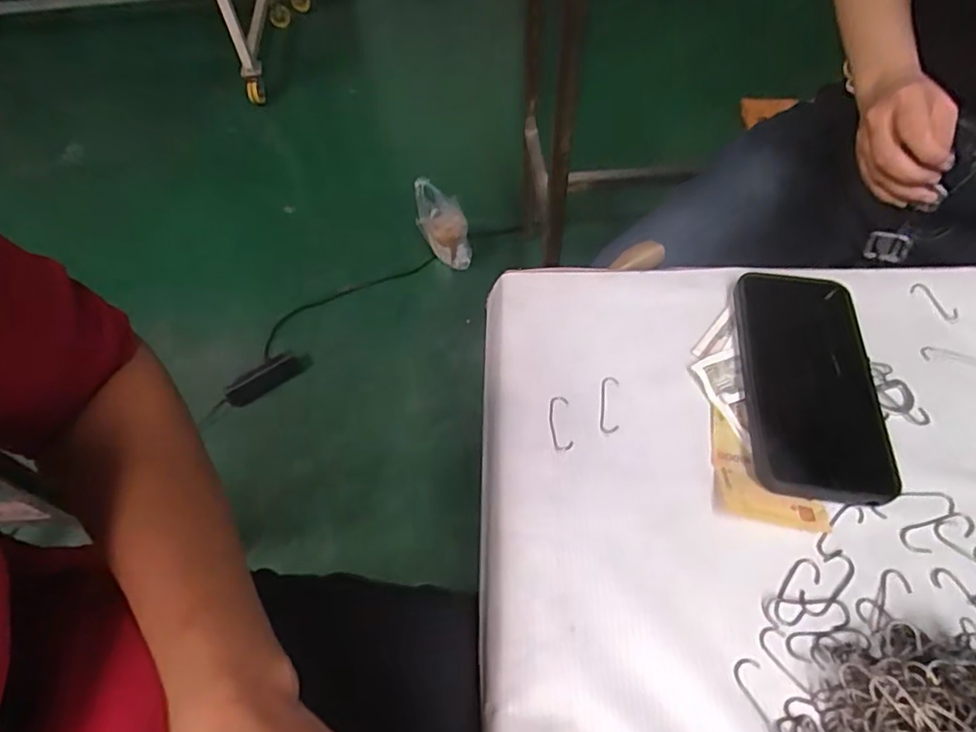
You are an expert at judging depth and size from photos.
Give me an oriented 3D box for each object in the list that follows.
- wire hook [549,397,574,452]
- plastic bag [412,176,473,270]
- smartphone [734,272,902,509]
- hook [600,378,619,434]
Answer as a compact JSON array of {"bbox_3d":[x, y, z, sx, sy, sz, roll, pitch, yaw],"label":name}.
[{"bbox_3d":[0.048,0.038,0.388,0.014,0.004,0.040,-1,56,1],"label":"wire hook"},{"bbox_3d":[-0.112,-0.352,1.447,0.106,0.257,0.069,-44,38,-24],"label":"plastic bag"},{"bbox_3d":[0.214,0.007,0.390,0.078,0.019,0.172,6,57,6],"label":"smartphone"},{"bbox_3d":[0.082,0.026,0.392,0.012,0.004,0.043,6,57,6],"label":"hook"}]

